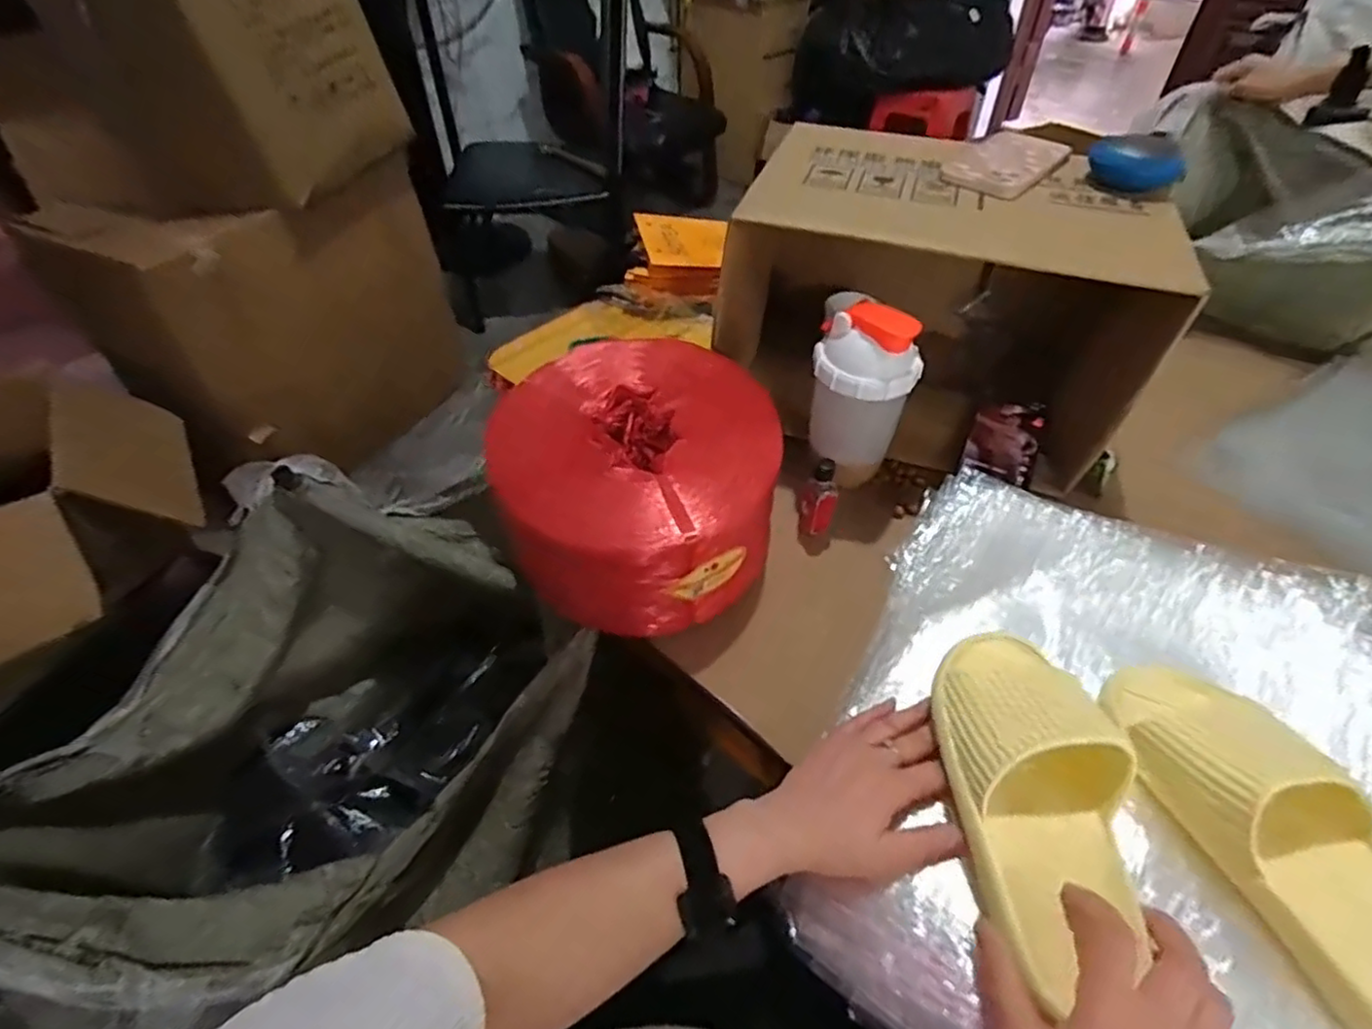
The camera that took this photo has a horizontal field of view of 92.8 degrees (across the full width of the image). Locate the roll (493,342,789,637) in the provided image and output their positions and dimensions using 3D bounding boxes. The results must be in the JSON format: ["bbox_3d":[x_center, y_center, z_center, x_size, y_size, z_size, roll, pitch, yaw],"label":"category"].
[{"bbox_3d":[-0.047,-0.035,0.634,0.262,0.135,0.265,0,46,0],"label":"roll"}]

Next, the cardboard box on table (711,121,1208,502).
[{"bbox_3d":[0.276,-0.250,0.736,0.399,0.238,0.285,16,48,15],"label":"cardboard box on table"}]

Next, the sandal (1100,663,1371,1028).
[{"bbox_3d":[0.375,0.195,0.398,0.099,0.059,0.248,-17,48,-15],"label":"sandal"}]

